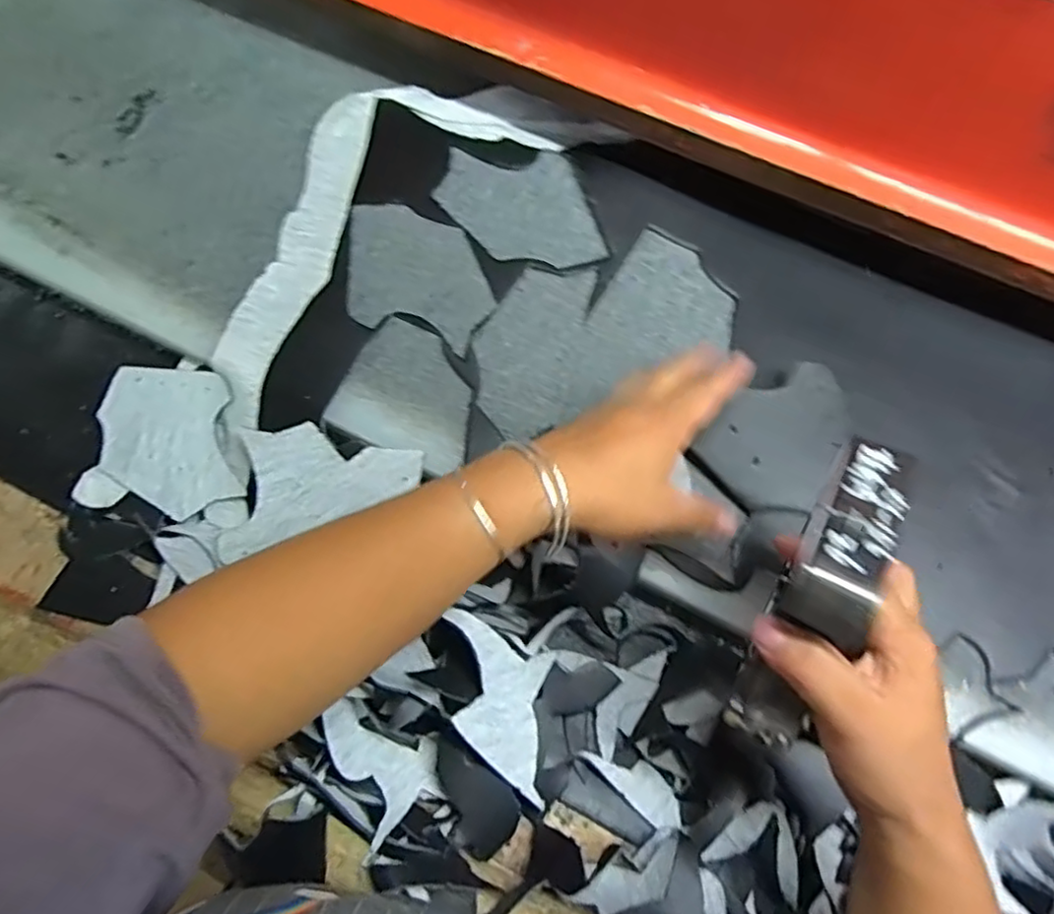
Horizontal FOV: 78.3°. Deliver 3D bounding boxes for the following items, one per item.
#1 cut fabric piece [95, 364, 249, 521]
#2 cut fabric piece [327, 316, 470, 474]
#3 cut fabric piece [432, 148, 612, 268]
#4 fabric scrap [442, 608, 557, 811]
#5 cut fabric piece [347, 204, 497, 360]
[{"bbox_3d":[-0.257,-0.015,0.464,0.093,0.014,0.117,-9,74,-2],"label":"cut fabric piece"},{"bbox_3d":[-0.078,-0.044,0.457,0.099,0.010,0.091,26,76,7],"label":"cut fabric piece"},{"bbox_3d":[-0.005,-0.191,0.494,0.120,0.004,0.097,-1,74,0],"label":"cut fabric piece"},{"bbox_3d":[-0.019,0.147,0.382,0.089,0.014,0.084,33,63,-33],"label":"fabric scrap"},{"bbox_3d":[-0.082,-0.136,0.483,0.119,0.006,0.097,19,74,5],"label":"cut fabric piece"}]

